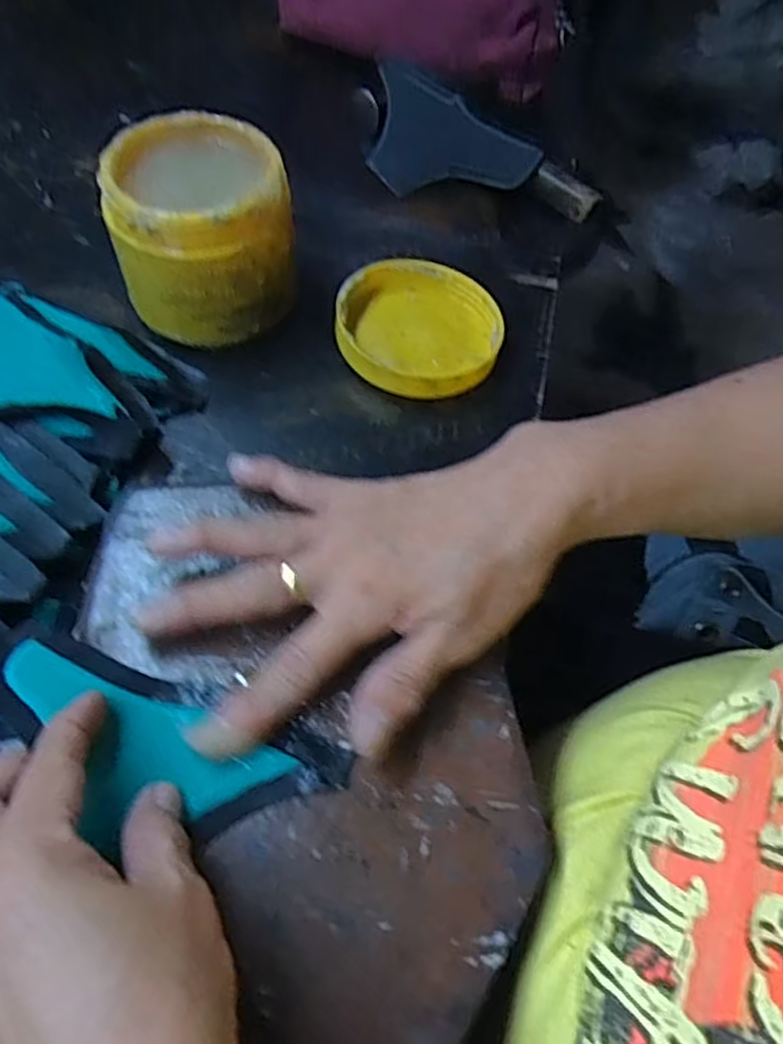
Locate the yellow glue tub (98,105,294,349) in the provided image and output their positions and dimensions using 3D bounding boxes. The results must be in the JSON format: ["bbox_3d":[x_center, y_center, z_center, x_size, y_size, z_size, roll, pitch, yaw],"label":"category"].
[{"bbox_3d":[-0.102,-0.153,0.395,0.090,0.091,0.085,2,58,-3],"label":"yellow glue tub"}]

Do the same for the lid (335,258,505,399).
[{"bbox_3d":[0.016,-0.112,0.418,0.093,0.024,0.092,2,58,-3],"label":"lid"}]

